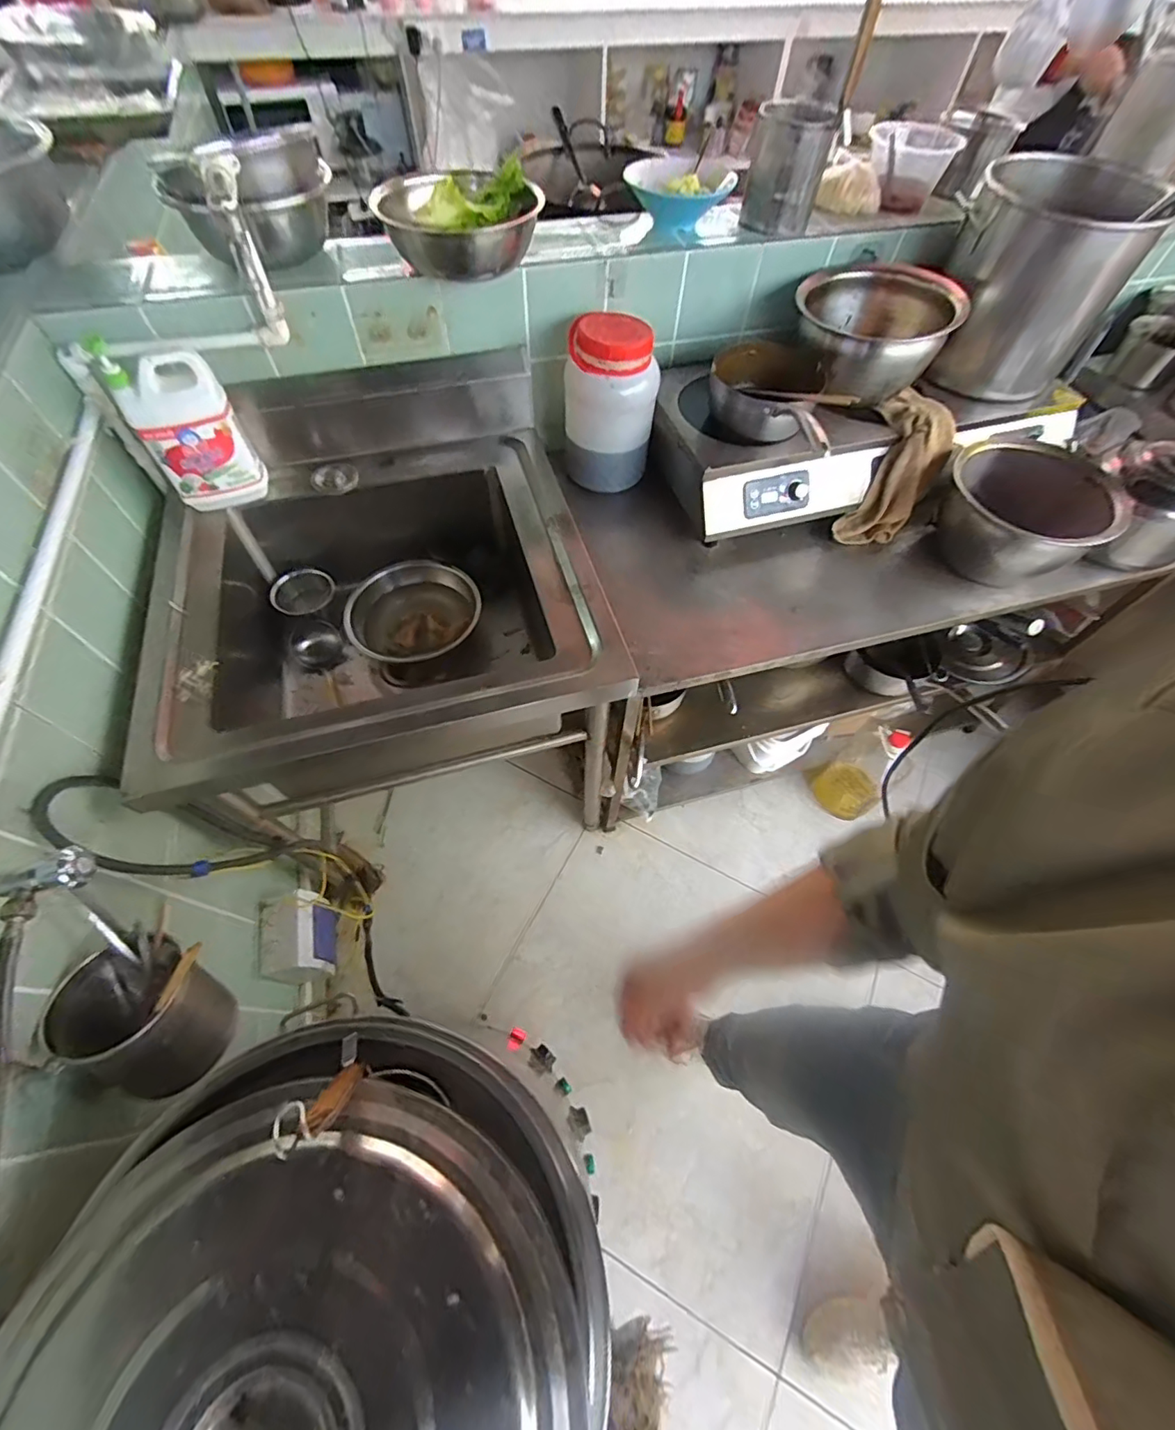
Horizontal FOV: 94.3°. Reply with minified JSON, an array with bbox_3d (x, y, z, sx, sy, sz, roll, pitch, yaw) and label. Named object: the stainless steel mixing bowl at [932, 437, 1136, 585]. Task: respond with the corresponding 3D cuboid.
[{"bbox_3d":[0.783,-0.356,0.994,0.260,0.163,0.262,27,62,14],"label":"stainless steel mixing bowl"}]

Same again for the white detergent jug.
[{"bbox_3d":[-0.664,-0.476,0.907,0.160,0.229,0.115,-31,65,-19],"label":"white detergent jug"}]

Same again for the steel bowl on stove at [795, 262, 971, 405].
[{"bbox_3d":[0.516,-0.711,1.010,0.261,0.153,0.275,21,61,11],"label":"steel bowl on stove"}]

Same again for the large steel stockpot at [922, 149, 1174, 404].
[{"bbox_3d":[0.783,-0.757,0.991,0.263,0.326,0.303,35,64,18],"label":"large steel stockpot"}]

